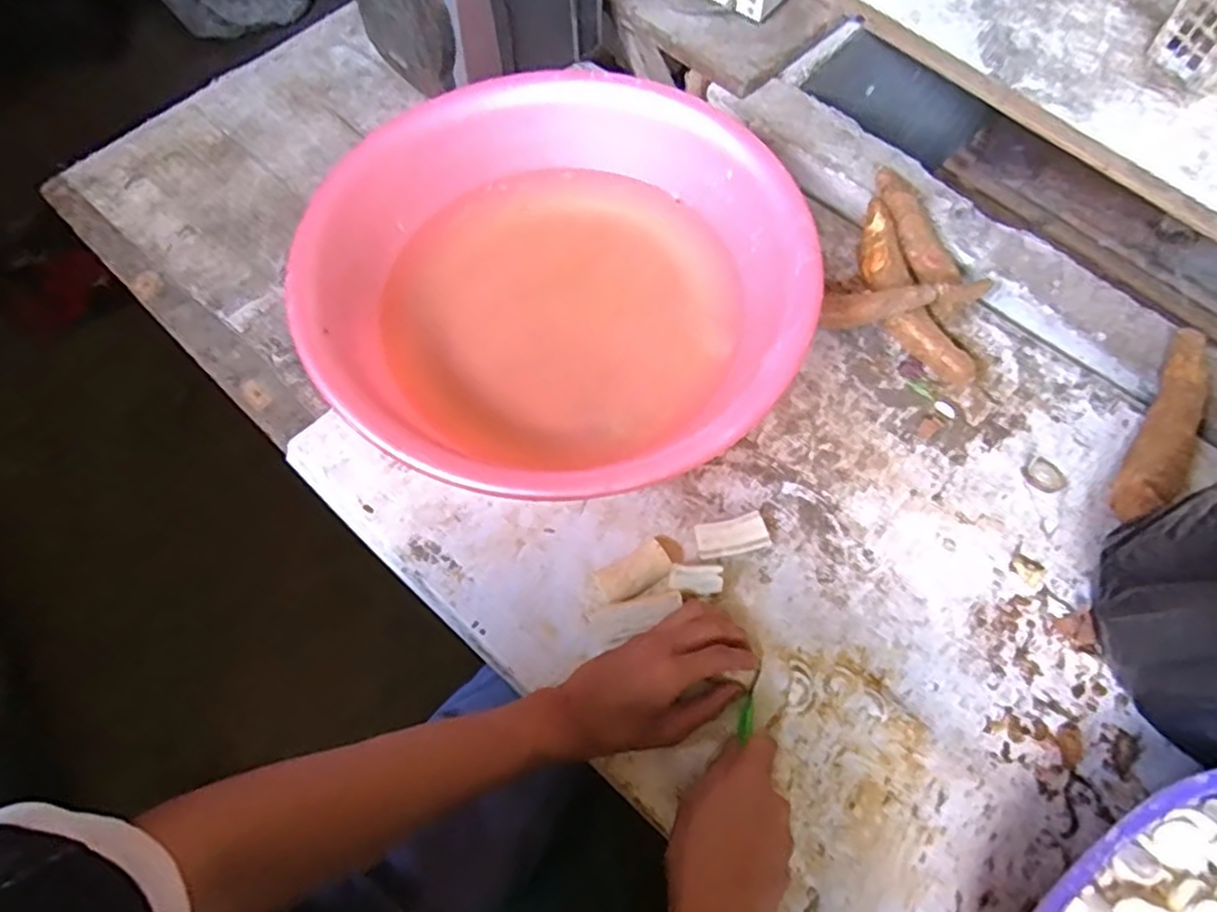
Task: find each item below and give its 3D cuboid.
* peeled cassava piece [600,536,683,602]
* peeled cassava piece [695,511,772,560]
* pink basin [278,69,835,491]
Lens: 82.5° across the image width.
[{"bbox_3d":[0.027,0.089,0.554,0.071,0.021,0.030,-31,67,-14],"label":"peeled cassava piece"},{"bbox_3d":[0.100,0.065,0.565,0.060,0.020,0.030,-14,64,-7],"label":"peeled cassava piece"},{"bbox_3d":[-0.041,-0.148,0.611,0.406,0.136,0.394,0,63,0],"label":"pink basin"}]

